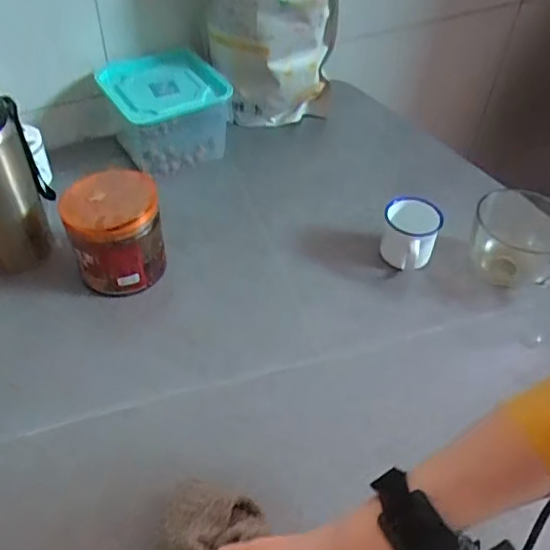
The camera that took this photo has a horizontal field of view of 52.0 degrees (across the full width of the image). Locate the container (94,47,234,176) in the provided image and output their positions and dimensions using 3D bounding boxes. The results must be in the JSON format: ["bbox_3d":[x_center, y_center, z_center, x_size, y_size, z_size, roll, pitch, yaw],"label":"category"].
[{"bbox_3d":[-0.145,-0.222,0.758,0.134,0.107,0.128,-23,53,-22],"label":"container"}]

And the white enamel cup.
[{"bbox_3d":[0.151,-0.044,0.640,0.060,0.067,0.067,19,49,13],"label":"white enamel cup"}]

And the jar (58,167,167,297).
[{"bbox_3d":[-0.169,-0.044,0.605,0.093,0.100,0.090,2,48,-2],"label":"jar"}]

